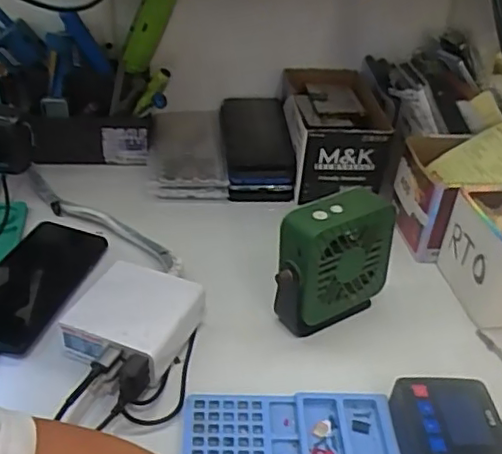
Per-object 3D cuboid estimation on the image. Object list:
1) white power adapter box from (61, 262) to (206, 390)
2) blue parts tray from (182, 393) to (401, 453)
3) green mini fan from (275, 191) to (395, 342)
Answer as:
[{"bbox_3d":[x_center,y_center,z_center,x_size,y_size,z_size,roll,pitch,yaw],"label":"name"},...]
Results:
[{"bbox_3d":[-0.094,0.073,0.487,0.083,0.034,0.090,19,38,19],"label":"white power adapter box"},{"bbox_3d":[0.028,0.149,0.424,0.147,0.010,0.071,1,35,-3],"label":"blue parts tray"},{"bbox_3d":[0.070,0.034,0.517,0.101,0.121,0.043,-20,42,-30],"label":"green mini fan"}]

